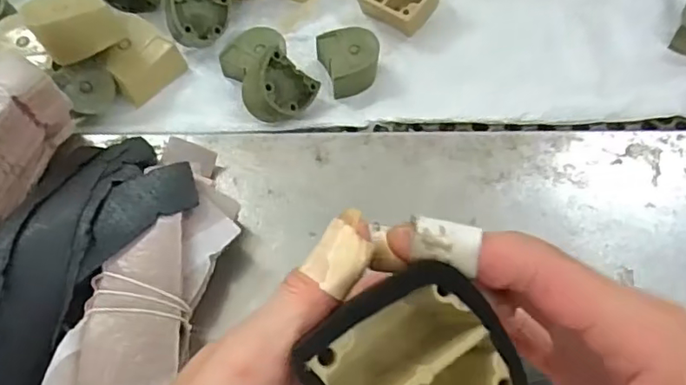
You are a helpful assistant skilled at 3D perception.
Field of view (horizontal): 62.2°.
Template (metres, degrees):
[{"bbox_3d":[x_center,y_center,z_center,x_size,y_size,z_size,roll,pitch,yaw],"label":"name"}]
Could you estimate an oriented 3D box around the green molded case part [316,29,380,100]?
[{"bbox_3d":[0.005,-0.100,0.420,0.039,0.024,0.048,-19,62,-7],"label":"green molded case part"}]

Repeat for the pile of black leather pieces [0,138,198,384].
[{"bbox_3d":[-0.169,0.049,0.300,0.098,0.039,0.216,24,65,15],"label":"pile of black leather pieces"}]

